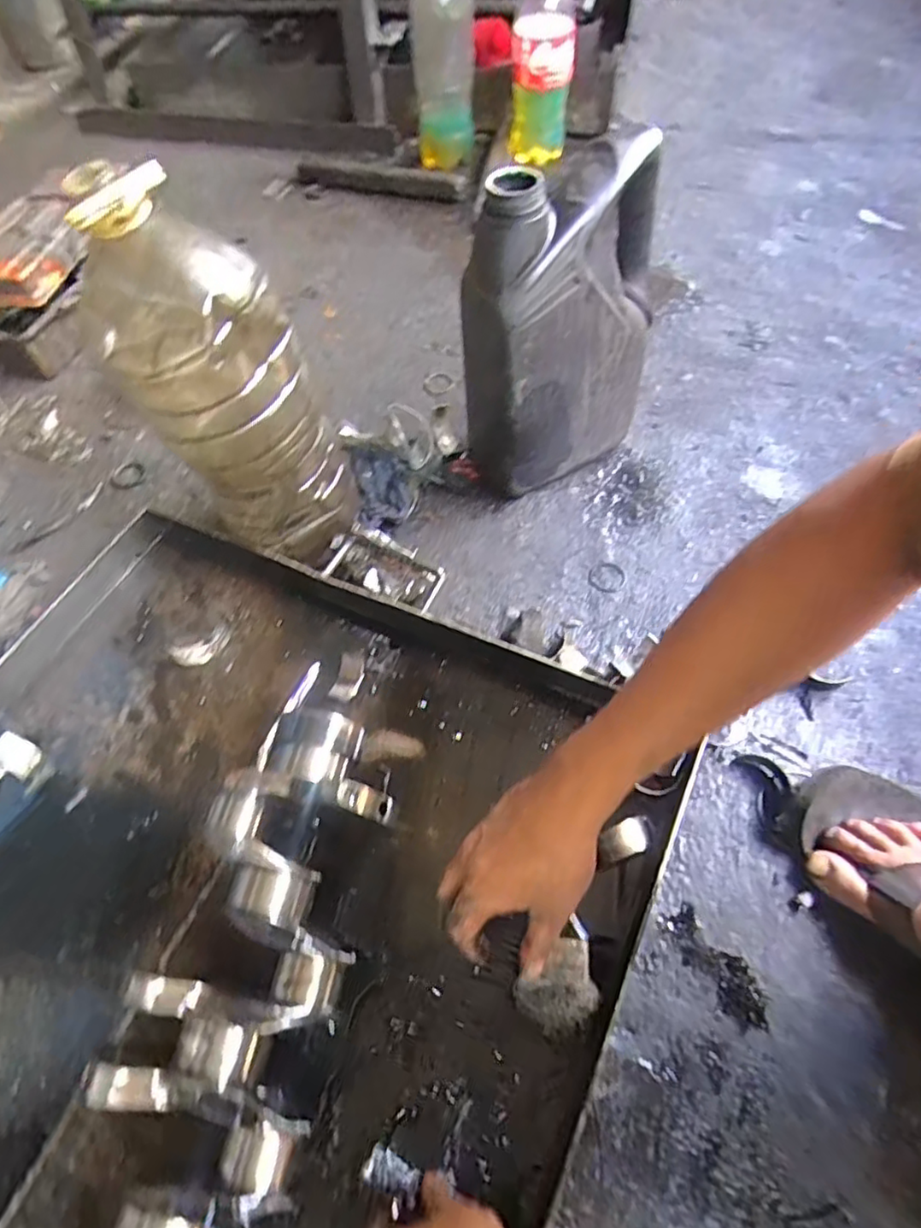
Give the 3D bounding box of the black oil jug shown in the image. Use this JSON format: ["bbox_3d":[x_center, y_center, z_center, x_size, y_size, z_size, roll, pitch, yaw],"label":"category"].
[{"bbox_3d":[0.110,-0.293,0.683,0.209,0.353,0.103,-26,63,-11],"label":"black oil jug"}]

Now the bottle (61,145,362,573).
[{"bbox_3d":[-0.217,-0.203,0.586,0.163,0.355,0.124,-4,61,1],"label":"bottle"}]

